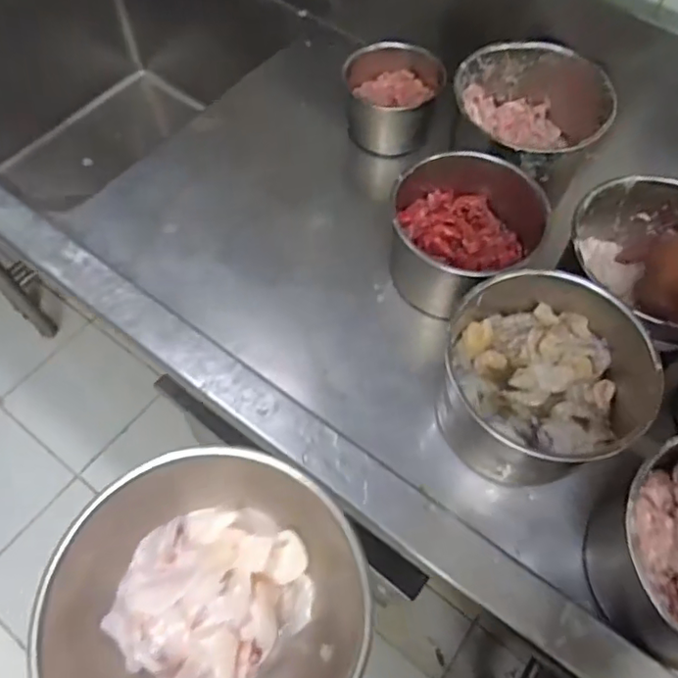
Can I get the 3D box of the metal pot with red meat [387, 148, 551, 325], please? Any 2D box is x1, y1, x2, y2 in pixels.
[{"bbox_3d":[0.134,-0.108,0.619,0.156,0.100,0.162,5,60,0],"label":"metal pot with red meat"}]

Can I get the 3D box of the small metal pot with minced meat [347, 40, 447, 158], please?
[{"bbox_3d":[0.069,-0.312,0.748,0.114,0.098,0.104,1,60,-2],"label":"small metal pot with minced meat"}]

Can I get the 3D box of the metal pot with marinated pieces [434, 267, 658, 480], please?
[{"bbox_3d":[0.176,0.031,0.542,0.164,0.114,0.177,1,60,-2],"label":"metal pot with marinated pieces"}]

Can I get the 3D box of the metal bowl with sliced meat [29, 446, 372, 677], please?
[{"bbox_3d":[-0.075,0.151,0.340,0.168,0.071,0.181,0,63,-1],"label":"metal bowl with sliced meat"}]

